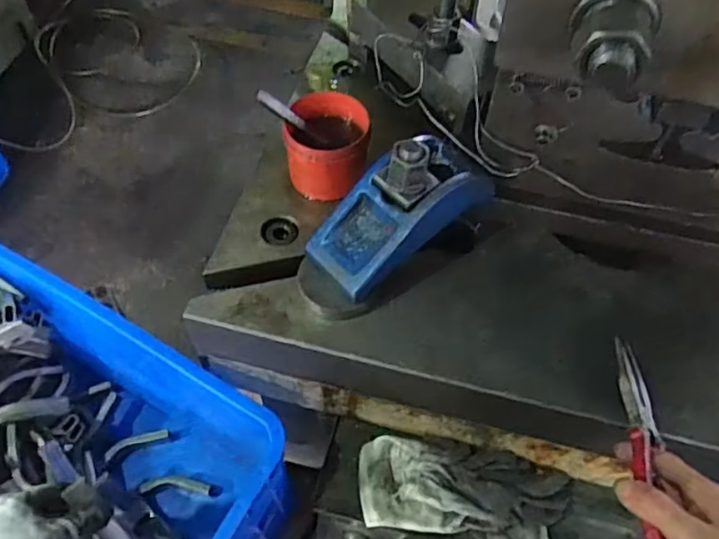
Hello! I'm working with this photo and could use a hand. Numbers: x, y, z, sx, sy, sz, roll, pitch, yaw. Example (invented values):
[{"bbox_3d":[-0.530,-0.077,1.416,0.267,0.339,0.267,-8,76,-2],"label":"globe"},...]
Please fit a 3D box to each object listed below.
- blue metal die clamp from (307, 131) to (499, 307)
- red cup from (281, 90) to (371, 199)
[{"bbox_3d":[0.036,-0.050,0.519,0.156,0.113,0.080,-36,64,-24],"label":"blue metal die clamp"},{"bbox_3d":[-0.030,-0.111,0.581,0.078,0.056,0.093,4,56,0],"label":"red cup"}]

